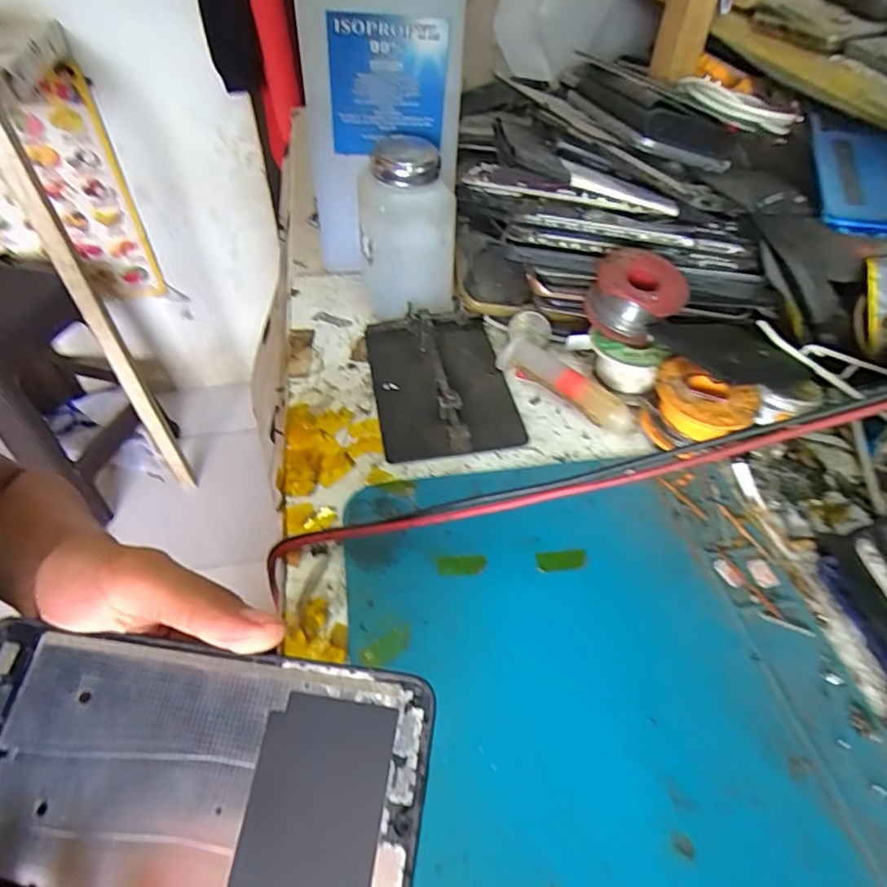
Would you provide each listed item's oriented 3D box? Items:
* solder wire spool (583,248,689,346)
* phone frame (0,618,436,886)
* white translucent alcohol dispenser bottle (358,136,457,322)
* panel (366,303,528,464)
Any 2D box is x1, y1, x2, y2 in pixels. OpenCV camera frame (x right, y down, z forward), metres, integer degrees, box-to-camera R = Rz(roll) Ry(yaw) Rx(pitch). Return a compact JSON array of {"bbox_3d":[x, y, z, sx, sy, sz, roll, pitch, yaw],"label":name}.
[{"bbox_3d":[0.114,-0.090,0.333,0.053,0.035,0.053,1,48,-1],"label":"solder wire spool"},{"bbox_3d":[-0.085,0.098,0.167,0.159,0.004,0.070,3,65,12],"label":"phone frame"},{"bbox_3d":[-0.024,-0.132,0.360,0.058,0.098,0.057,-7,49,-8],"label":"white translucent alcohol dispenser bottle"},{"bbox_3d":[-0.002,-0.040,0.336,0.078,0.013,0.117,-7,49,-9],"label":"panel"}]

